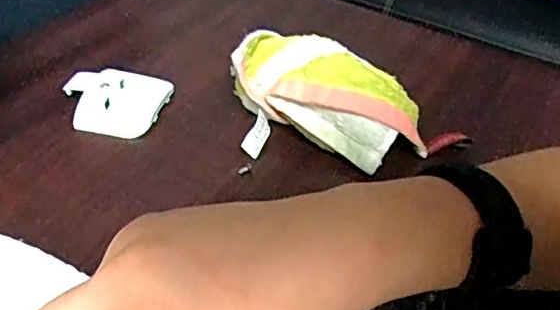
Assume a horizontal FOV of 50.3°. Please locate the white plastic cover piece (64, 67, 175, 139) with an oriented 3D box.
[{"bbox_3d":[-0.134,-0.046,0.487,0.078,0.020,0.069,7,41,6],"label":"white plastic cover piece"}]

